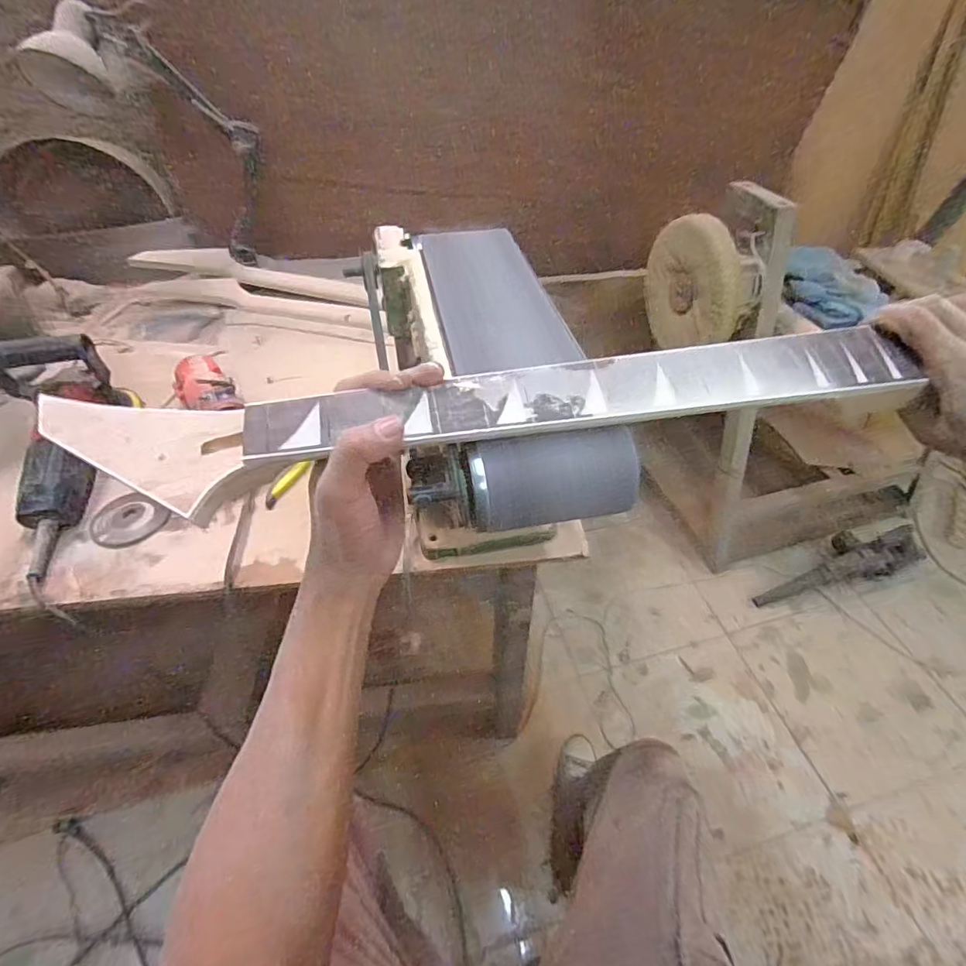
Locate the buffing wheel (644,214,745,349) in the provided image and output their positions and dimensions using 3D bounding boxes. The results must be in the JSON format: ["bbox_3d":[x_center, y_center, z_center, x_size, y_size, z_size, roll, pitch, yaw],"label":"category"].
[{"bbox_3d":[0.407,-0.385,1.027,0.049,0.243,0.255,-11,47,-10],"label":"buffing wheel"}]

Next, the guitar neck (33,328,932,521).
[{"bbox_3d":[0.004,-0.052,0.344,0.576,0.028,0.083,-7,46,-5],"label":"guitar neck"}]

